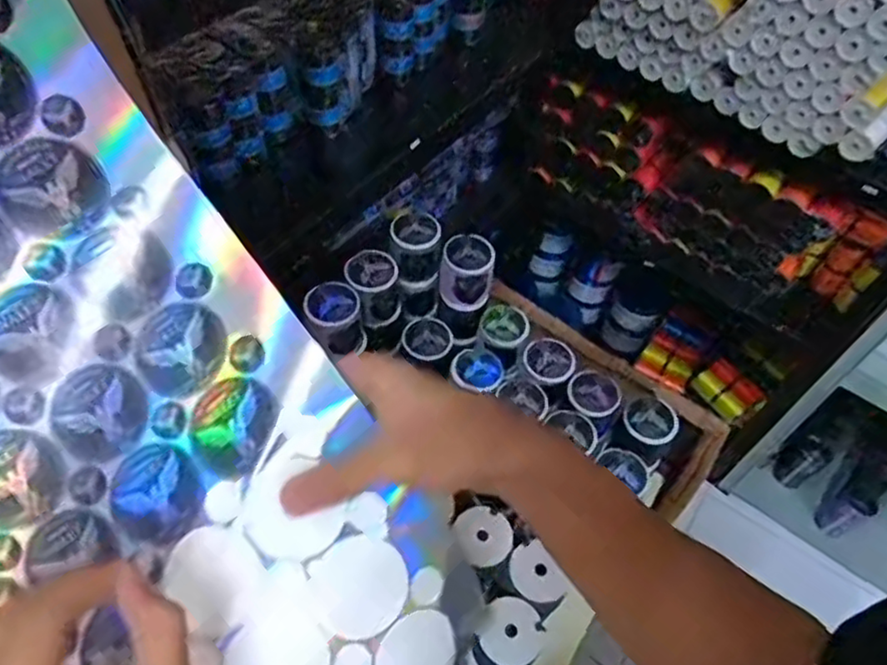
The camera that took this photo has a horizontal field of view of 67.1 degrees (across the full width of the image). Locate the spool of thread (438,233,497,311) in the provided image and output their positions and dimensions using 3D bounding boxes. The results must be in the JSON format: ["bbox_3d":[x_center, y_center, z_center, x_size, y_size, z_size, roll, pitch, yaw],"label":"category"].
[{"bbox_3d":[0.026,-0.070,0.748,0.056,0.062,0.064,7,53,1],"label":"spool of thread"}]

